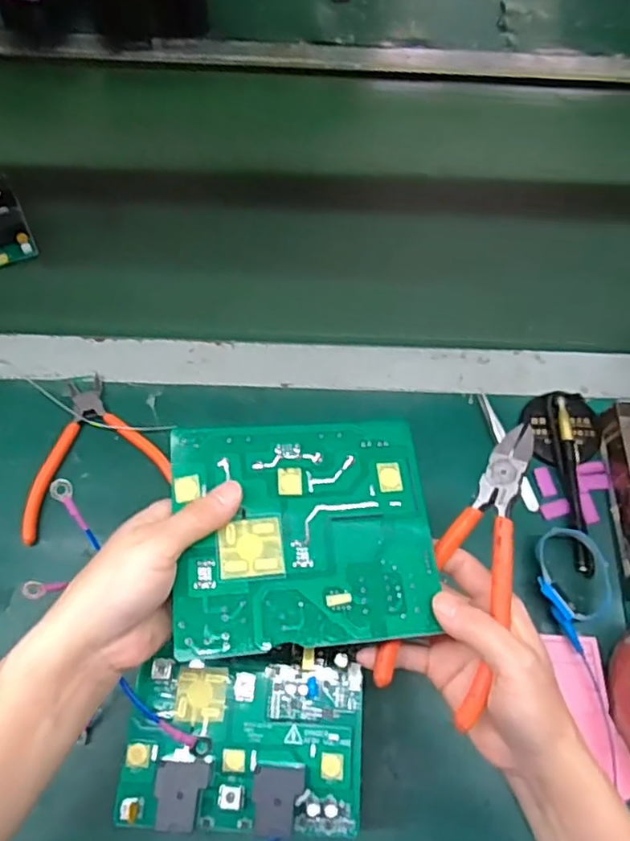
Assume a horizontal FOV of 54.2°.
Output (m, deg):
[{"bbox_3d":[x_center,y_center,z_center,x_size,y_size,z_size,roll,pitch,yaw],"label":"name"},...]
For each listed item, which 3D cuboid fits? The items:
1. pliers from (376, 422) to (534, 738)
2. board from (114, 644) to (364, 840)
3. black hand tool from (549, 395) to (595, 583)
[{"bbox_3d":[0.085,0.074,0.321,0.054,0.014,0.153,17,77,40],"label":"pliers"},{"bbox_3d":[-0.038,0.174,0.340,0.128,0.024,0.089,3,64,-1],"label":"board"},{"bbox_3d":[0.216,0.050,0.518,0.017,0.015,0.152,0,64,-2],"label":"black hand tool"}]

